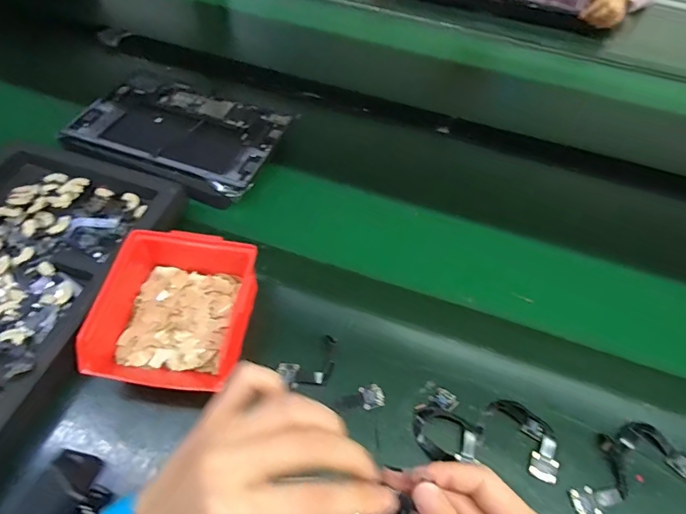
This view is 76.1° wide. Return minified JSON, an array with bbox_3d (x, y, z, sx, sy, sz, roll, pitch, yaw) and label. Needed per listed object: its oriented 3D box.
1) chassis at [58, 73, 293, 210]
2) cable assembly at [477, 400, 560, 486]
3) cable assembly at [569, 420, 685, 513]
[{"bbox_3d":[-0.216,-0.167,0.575,0.255,0.013,0.191,20,53,10],"label":"chassis"},{"bbox_3d":[0.161,0.159,0.389,0.074,0.005,0.046,36,57,21],"label":"cable assembly"},{"bbox_3d":[0.272,0.187,0.378,0.154,0.010,0.082,8,52,0],"label":"cable assembly"}]

